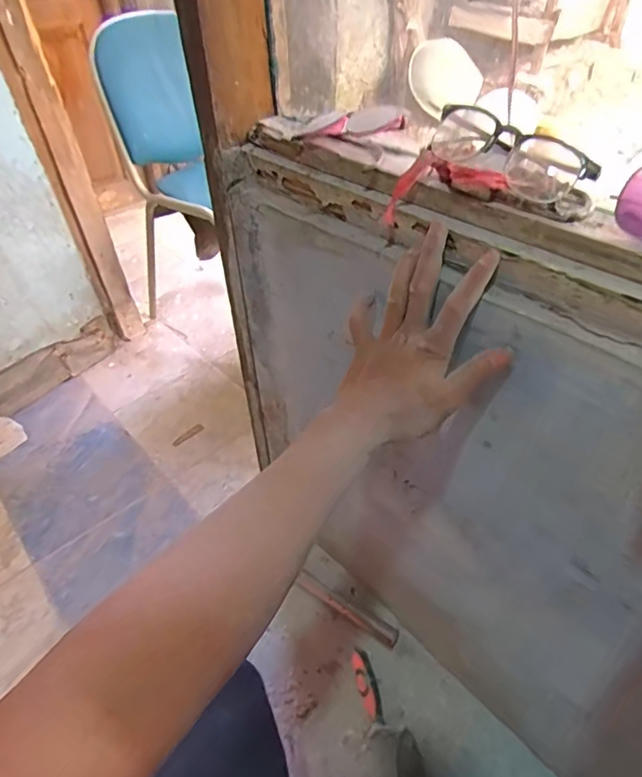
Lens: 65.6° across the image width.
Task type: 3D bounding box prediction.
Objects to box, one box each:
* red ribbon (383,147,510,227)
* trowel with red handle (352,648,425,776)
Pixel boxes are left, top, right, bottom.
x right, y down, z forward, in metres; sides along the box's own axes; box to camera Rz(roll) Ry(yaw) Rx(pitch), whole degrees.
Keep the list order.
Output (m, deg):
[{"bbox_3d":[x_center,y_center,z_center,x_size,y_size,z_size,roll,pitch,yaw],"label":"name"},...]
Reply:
[{"bbox_3d":[0.096,-0.171,0.404,0.106,0.047,0.019,-4,4,41],"label":"red ribbon"},{"bbox_3d":[0.104,0.513,0.731,0.059,0.054,0.265,-19,45,-15],"label":"trowel with red handle"}]

